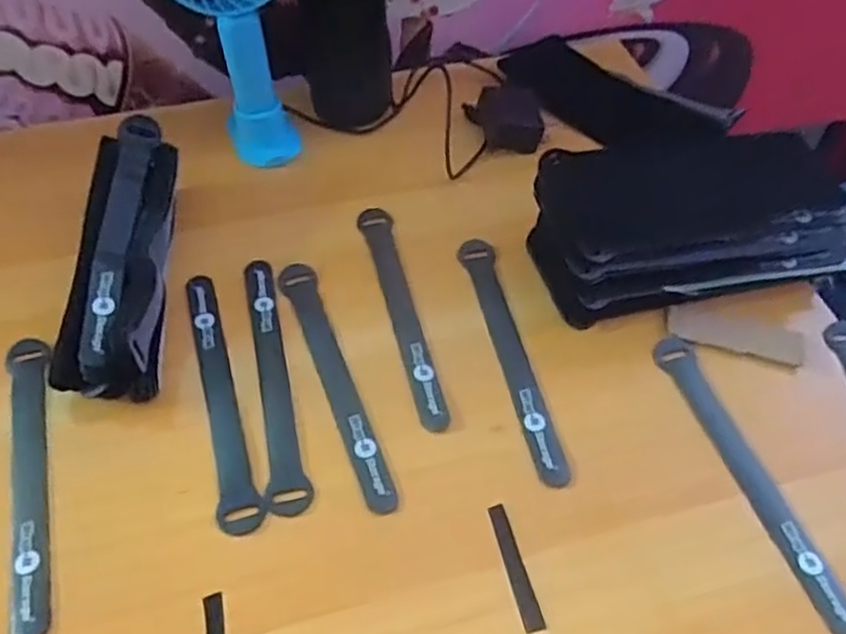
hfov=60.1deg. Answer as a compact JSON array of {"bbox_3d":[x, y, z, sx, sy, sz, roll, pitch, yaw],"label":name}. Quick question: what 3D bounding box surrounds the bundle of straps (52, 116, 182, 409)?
[{"bbox_3d":[-0.209,-0.041,0.505,0.065,0.058,0.219,-5,50,-5],"label":"bundle of straps"}]

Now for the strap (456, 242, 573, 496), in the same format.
[{"bbox_3d":[0.057,0.020,0.488,0.024,0.006,0.201,-7,51,-7],"label":"strap"}]

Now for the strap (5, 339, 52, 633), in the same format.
[{"bbox_3d":[-0.232,0.090,0.433,0.024,0.004,0.203,-12,49,-19],"label":"strap"}]

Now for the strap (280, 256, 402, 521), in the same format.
[{"bbox_3d":[-0.059,0.036,0.476,0.025,0.004,0.205,-15,50,-13],"label":"strap"}]

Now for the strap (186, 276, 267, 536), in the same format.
[{"bbox_3d":[-0.130,0.045,0.471,0.025,0.005,0.201,-13,51,-11],"label":"strap"}]

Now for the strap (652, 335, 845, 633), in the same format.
[{"bbox_3d":[0.192,0.090,0.428,0.024,0.010,0.195,-22,52,-2],"label":"strap"}]

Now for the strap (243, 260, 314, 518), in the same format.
[{"bbox_3d":[-0.097,0.034,0.478,0.024,0.004,0.203,-10,51,-9],"label":"strap"}]

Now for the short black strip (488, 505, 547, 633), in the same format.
[{"bbox_3d":[0.050,0.134,0.395,0.010,0.004,0.069,-10,51,-9],"label":"short black strip"}]

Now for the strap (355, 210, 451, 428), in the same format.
[{"bbox_3d":[-0.016,-0.007,0.515,0.025,0.004,0.205,-10,49,-8],"label":"strap"}]

